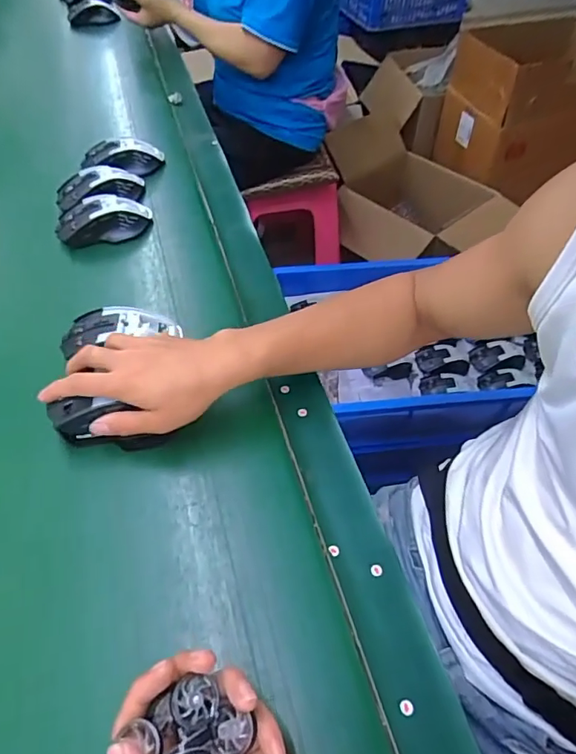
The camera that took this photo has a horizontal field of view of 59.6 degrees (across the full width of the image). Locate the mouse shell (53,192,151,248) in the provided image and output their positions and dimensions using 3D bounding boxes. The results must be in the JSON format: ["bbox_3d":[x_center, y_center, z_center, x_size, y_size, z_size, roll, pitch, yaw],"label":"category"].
[{"bbox_3d":[-0.236,-0.203,0.643,0.119,0.036,0.067,-14,52,-10],"label":"mouse shell"}]

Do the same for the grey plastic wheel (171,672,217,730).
[{"bbox_3d":[-0.052,0.179,0.278,0.025,0.008,0.024,-11,52,-8],"label":"grey plastic wheel"}]

